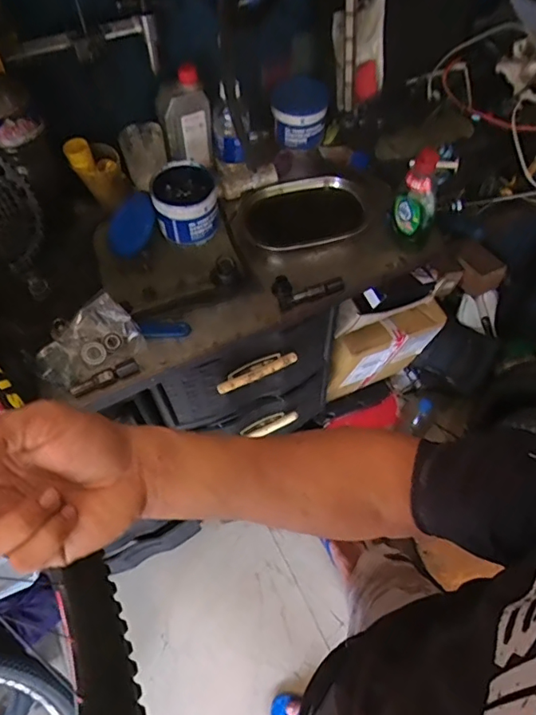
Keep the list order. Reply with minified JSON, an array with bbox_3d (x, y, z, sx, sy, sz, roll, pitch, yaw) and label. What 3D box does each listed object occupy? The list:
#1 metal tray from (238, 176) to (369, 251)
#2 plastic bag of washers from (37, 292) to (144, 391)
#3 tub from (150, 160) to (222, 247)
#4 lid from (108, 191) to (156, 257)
[{"bbox_3d":[0.066,-0.245,0.850,0.211,0.031,0.134,-7,59,-3],"label":"metal tray"},{"bbox_3d":[-0.257,-0.021,0.715,0.143,0.038,0.092,-37,65,-19],"label":"plastic bag of washers"},{"bbox_3d":[-0.131,-0.251,0.817,0.099,0.074,0.107,-10,59,-4],"label":"tub"},{"bbox_3d":[-0.221,-0.219,0.827,0.100,0.011,0.124,-3,66,33],"label":"lid"}]

